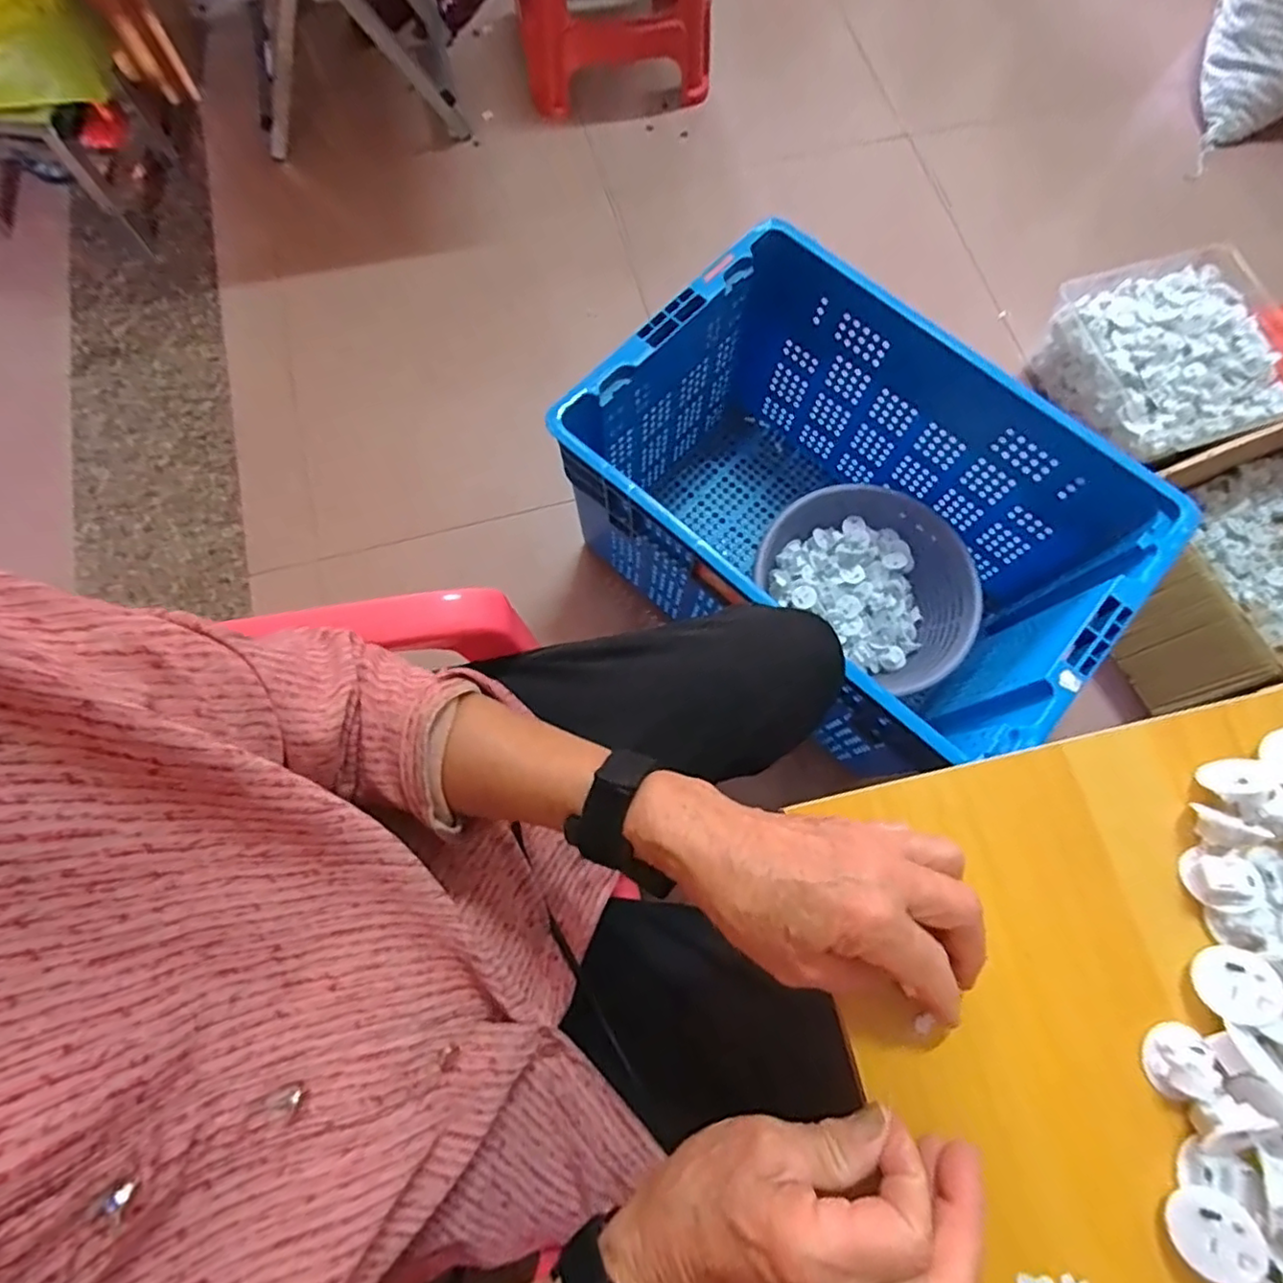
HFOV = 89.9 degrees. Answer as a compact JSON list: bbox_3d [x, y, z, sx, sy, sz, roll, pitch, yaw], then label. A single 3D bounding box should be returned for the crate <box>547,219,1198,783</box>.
[{"bbox_3d":[0.237,-0.142,0.820,0.567,0.315,0.387,40,76,11],"label":"crate"}]

